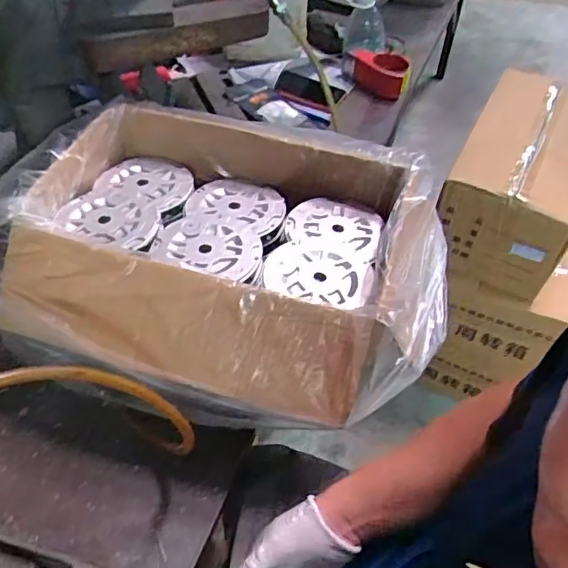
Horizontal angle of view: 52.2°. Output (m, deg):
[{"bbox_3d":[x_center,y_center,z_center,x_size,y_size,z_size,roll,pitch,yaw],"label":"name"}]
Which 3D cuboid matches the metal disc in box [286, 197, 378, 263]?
[{"bbox_3d":[0.067,-0.075,0.773,0.124,0.016,0.102,17,54,13],"label":"metal disc in box"}]

